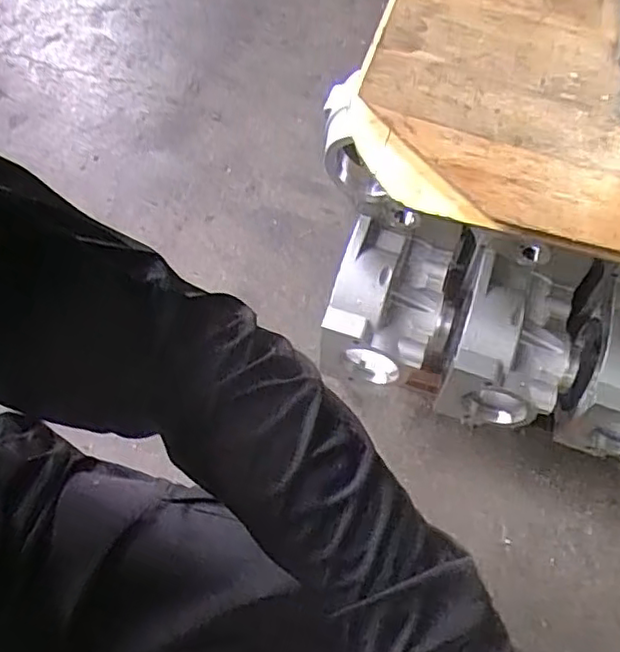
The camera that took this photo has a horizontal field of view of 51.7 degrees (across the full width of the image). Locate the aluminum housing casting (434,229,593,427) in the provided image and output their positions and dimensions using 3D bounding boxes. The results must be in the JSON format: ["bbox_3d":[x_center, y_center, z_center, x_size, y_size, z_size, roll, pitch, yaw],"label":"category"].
[{"bbox_3d":[0.253,0.015,0.787,0.161,0.150,0.178,16,63,7],"label":"aluminum housing casting"}]

